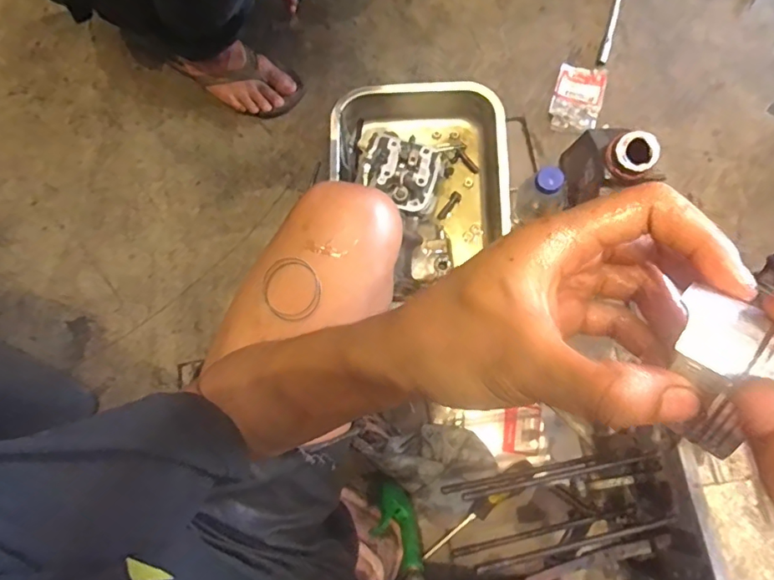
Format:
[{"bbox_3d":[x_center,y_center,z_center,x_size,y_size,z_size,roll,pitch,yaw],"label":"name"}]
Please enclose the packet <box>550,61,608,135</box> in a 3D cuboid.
[{"bbox_3d":[0.307,-0.306,0.819,0.077,0.016,0.128,18,80,7],"label":"packet"}]

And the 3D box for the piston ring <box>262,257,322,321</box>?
[{"bbox_3d":[-0.082,-0.001,0.435,0.053,0.005,0.053,0,91,15],"label":"piston ring"}]

